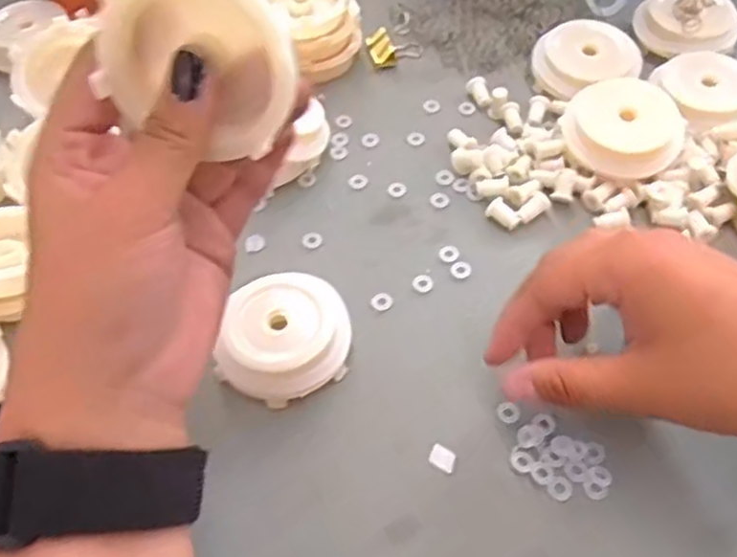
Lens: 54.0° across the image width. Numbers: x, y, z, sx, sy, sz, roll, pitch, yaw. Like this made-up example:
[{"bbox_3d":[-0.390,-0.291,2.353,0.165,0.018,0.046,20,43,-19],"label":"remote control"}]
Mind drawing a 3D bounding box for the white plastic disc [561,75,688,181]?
[{"bbox_3d":[0.130,-0.076,0.365,0.053,0.022,0.053,-1,54,1],"label":"white plastic disc"}]

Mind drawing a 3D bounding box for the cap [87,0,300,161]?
[{"bbox_3d":[-0.051,-0.066,0.214,0.057,0.053,0.022,8,48,8],"label":"cap"}]

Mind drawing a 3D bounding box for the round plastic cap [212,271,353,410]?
[{"bbox_3d":[-0.034,0.024,0.311,0.049,0.025,0.057,8,55,7],"label":"round plastic cap"}]

